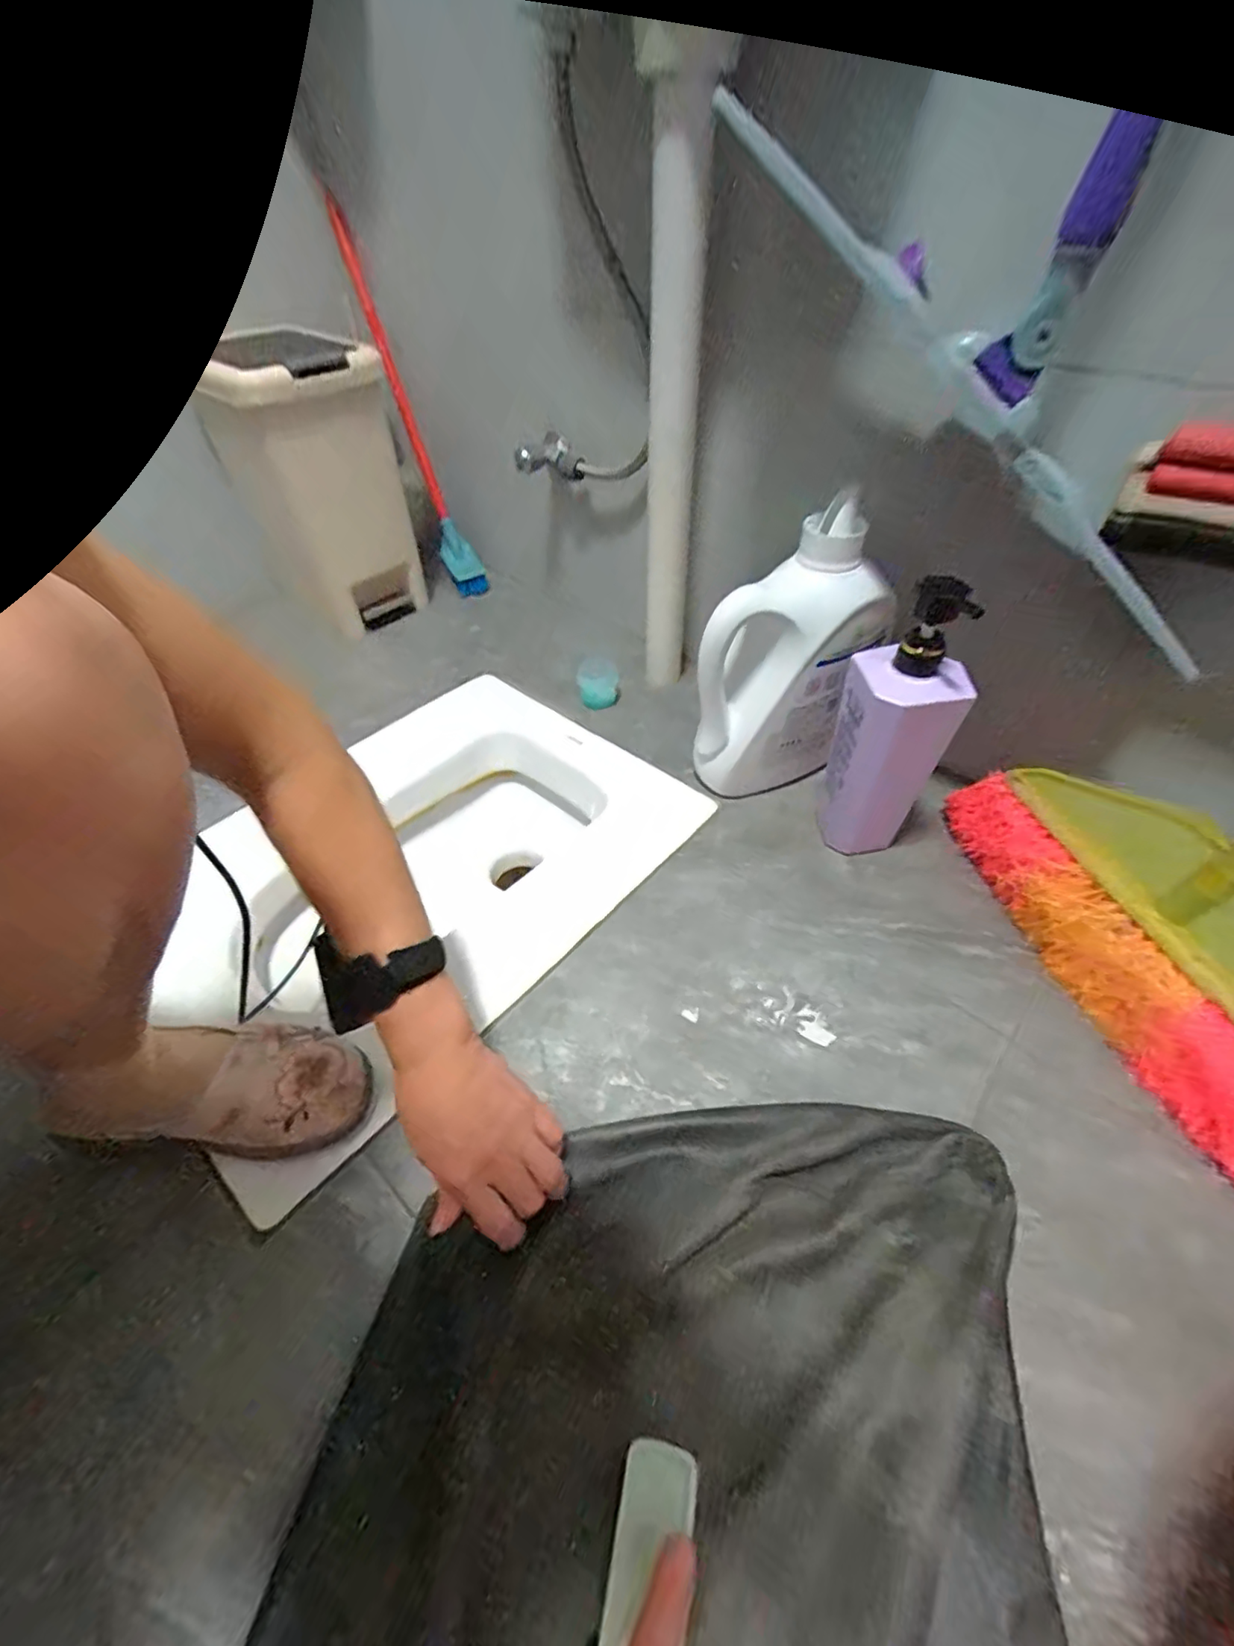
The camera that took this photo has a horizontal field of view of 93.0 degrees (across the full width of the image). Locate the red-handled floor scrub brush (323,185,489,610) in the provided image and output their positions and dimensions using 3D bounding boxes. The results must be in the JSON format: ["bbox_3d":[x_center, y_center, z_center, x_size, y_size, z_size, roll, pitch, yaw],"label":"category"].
[{"bbox_3d":[-0.354,-0.684,0.987,0.052,0.583,0.073,-23,17,-15],"label":"red-handled floor scrub brush"}]

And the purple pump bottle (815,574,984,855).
[{"bbox_3d":[0.251,-0.069,0.554,0.066,0.238,0.098,-15,49,-9],"label":"purple pump bottle"}]

